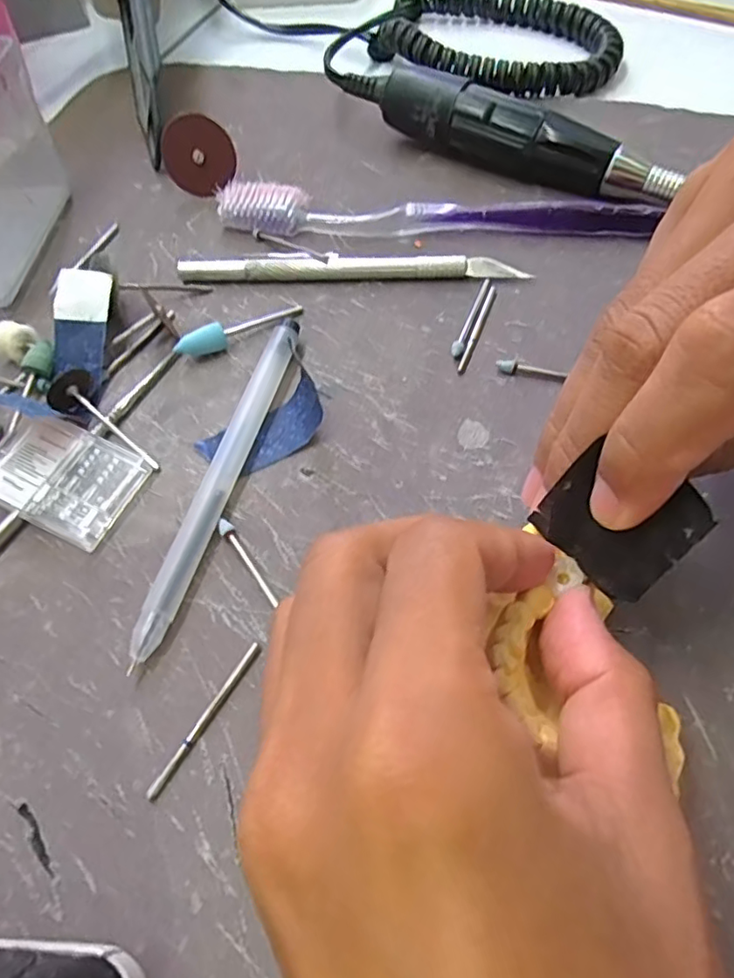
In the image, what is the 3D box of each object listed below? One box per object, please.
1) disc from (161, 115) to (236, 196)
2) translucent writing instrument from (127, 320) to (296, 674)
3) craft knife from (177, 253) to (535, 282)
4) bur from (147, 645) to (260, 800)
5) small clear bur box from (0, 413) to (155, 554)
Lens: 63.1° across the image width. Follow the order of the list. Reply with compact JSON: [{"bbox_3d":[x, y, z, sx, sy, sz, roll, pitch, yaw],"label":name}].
[{"bbox_3d":[-0.075,-0.149,0.266,0.031,0.031,0.004,-37,25,22],"label":"disc"},{"bbox_3d":[-0.046,-0.006,0.191,0.012,0.009,0.123,12,61,12],"label":"translucent writing instrument"},{"bbox_3d":[-0.008,-0.088,0.237,0.134,0.009,0.009,1,59,5],"label":"craft knife"},{"bbox_3d":[-0.042,0.058,0.154,0.004,0.004,0.044,26,65,19],"label":"bur"},{"bbox_3d":[-0.099,-0.004,0.193,0.046,0.011,0.034,21,63,16],"label":"small clear bur box"}]

